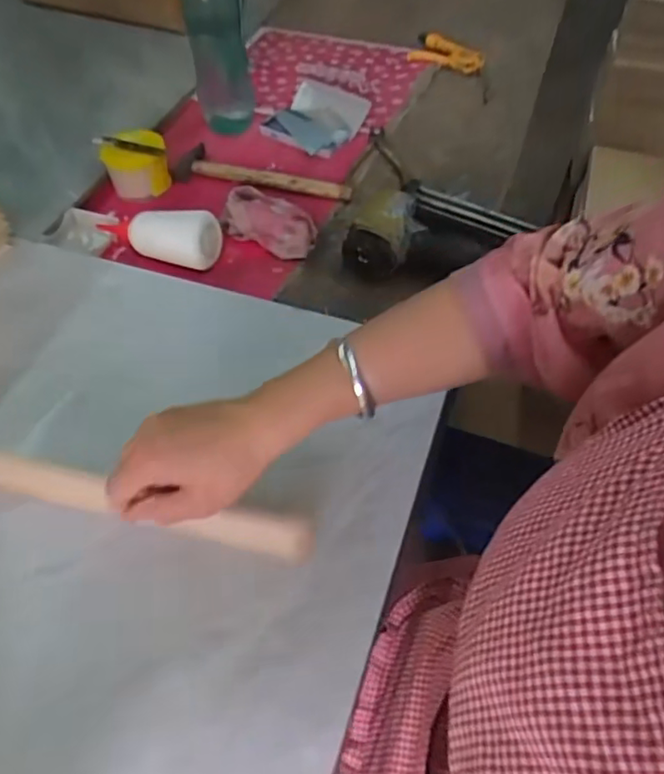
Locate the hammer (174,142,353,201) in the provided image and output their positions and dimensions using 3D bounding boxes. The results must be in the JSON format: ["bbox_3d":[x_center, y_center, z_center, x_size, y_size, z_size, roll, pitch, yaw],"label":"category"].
[{"bbox_3d":[-0.090,-0.283,0.805,0.243,0.031,0.065,13,53,10],"label":"hammer"}]

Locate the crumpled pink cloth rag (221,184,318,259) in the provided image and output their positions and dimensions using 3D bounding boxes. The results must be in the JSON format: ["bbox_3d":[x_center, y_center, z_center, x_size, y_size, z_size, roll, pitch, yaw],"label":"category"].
[{"bbox_3d":[-0.075,-0.197,0.724,0.113,0.040,0.059,27,56,20],"label":"crumpled pink cloth rag"}]

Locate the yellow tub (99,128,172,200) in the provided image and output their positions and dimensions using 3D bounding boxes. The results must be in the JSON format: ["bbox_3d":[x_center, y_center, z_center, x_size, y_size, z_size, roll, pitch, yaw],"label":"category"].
[{"bbox_3d":[-0.257,-0.291,0.790,0.079,0.071,0.082,0,52,0],"label":"yellow tub"}]

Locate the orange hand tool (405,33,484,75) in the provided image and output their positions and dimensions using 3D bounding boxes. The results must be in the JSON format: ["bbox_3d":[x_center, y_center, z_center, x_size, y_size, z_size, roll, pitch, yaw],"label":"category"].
[{"bbox_3d":[0.192,-0.567,1.027,0.146,0.028,0.052,34,58,23],"label":"orange hand tool"}]

